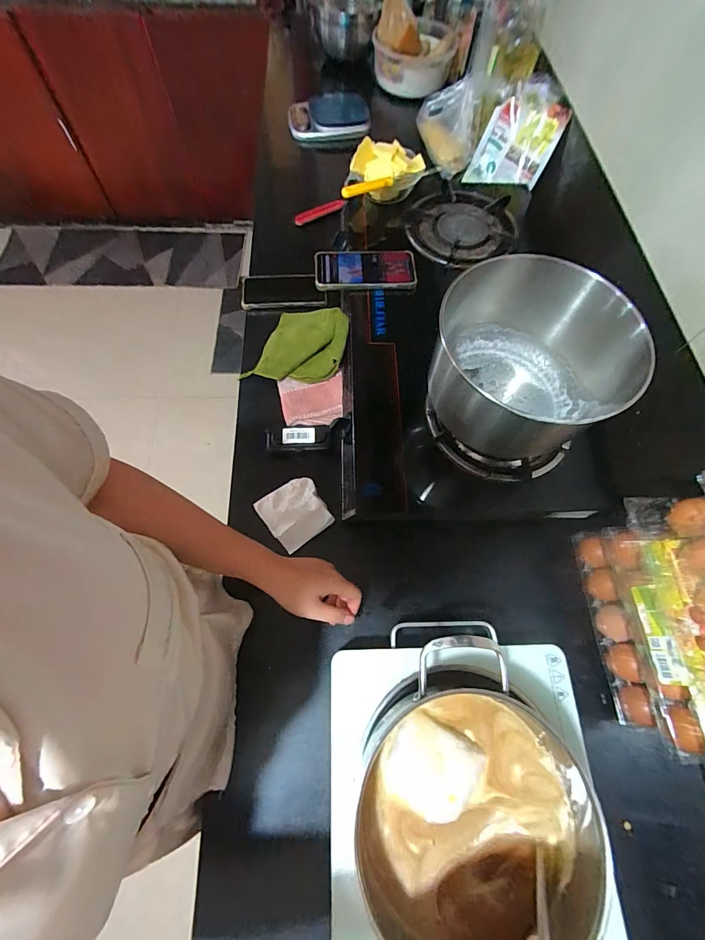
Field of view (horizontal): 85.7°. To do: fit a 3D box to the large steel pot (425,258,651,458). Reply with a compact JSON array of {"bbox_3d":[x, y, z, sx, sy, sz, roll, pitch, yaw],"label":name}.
[{"bbox_3d":[0.206,-0.129,0.463,0.187,0.170,0.212,-23,70,-11],"label":"large steel pot"}]

